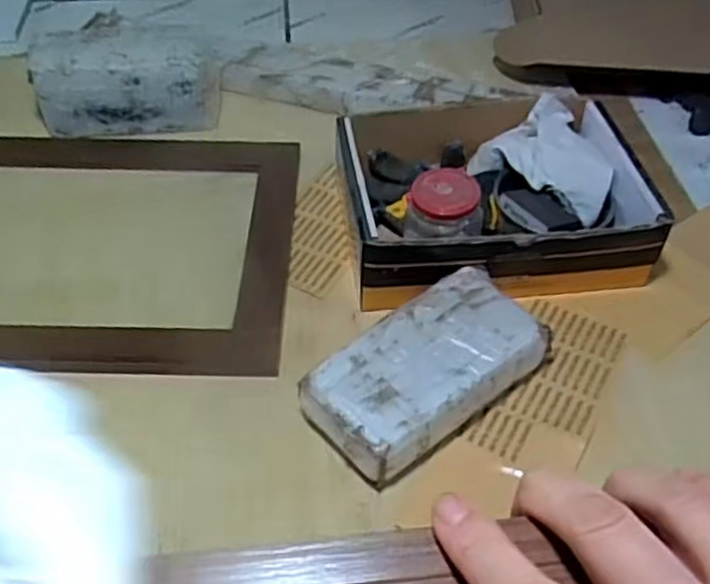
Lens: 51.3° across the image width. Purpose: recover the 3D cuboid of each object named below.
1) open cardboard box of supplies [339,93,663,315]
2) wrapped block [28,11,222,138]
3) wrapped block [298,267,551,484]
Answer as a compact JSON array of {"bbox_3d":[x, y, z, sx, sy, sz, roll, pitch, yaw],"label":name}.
[{"bbox_3d":[0.152,-0.109,0.792,0.322,0.103,0.254,-3,47,-3],"label":"open cardboard box of supplies"},{"bbox_3d":[-0.284,-0.266,0.936,0.214,0.118,0.105,-4,47,-5],"label":"wrapped block"},{"bbox_3d":[0.064,0.070,0.653,0.216,0.065,0.121,-36,57,-29],"label":"wrapped block"}]

